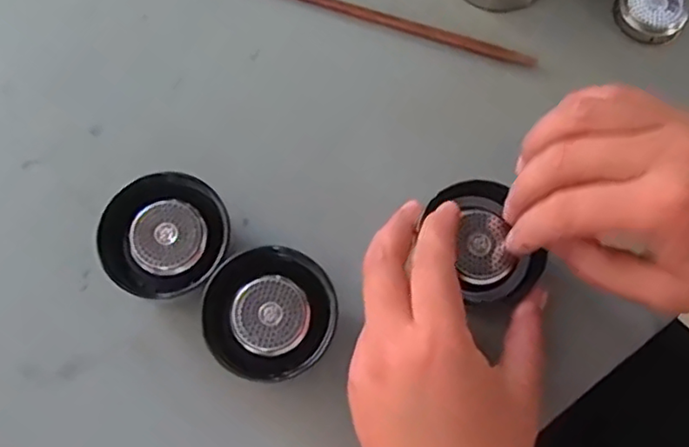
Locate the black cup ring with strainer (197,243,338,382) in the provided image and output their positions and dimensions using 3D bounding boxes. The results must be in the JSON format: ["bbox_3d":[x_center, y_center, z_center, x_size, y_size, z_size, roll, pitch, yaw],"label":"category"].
[{"bbox_3d":[-0.039,0.050,0.335,0.067,0.031,0.062,0,73,-1],"label":"black cup ring with strainer"}]

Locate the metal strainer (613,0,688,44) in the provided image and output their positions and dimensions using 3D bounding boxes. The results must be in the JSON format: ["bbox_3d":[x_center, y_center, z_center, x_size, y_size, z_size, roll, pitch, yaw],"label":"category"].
[{"bbox_3d":[0.196,-0.136,0.400,0.043,0.011,0.039,33,75,9],"label":"metal strainer"}]

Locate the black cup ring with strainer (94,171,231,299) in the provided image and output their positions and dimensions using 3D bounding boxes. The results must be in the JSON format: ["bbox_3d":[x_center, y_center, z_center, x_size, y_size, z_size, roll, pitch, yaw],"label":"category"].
[{"bbox_3d":[-0.096,0.009,0.343,0.063,0.030,0.065,0,73,-1],"label":"black cup ring with strainer"}]

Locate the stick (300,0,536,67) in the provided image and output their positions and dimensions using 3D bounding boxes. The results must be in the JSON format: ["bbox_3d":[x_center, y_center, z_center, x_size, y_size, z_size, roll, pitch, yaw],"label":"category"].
[{"bbox_3d":[0.002,-0.139,0.404,0.243,0.004,0.010,19,74,5],"label":"stick"}]

